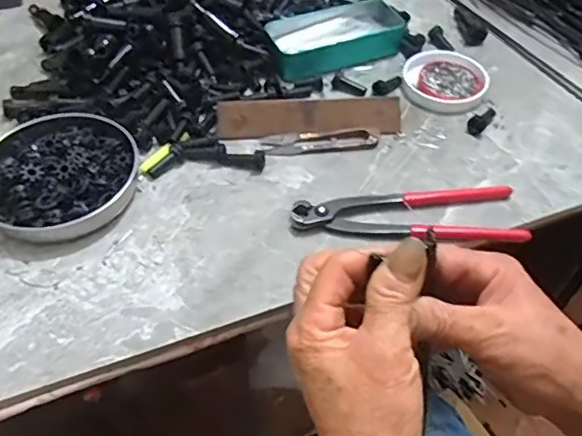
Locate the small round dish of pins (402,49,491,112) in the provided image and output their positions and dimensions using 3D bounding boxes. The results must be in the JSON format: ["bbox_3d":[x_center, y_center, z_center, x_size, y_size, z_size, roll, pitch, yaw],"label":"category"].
[{"bbox_3d":[0.162,-0.152,0.606,0.084,0.018,0.084,0,50,0],"label":"small round dish of pins"}]

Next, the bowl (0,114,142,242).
[{"bbox_3d":[-0.213,-0.042,0.500,0.141,0.027,0.136,0,50,0],"label":"bowl"}]

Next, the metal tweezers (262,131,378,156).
[{"bbox_3d":[0.029,-0.072,0.550,0.106,0.004,0.022,-4,68,-2],"label":"metal tweezers"}]

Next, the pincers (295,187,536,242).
[{"bbox_3d":[0.099,0.001,0.485,0.193,0.014,0.057,-2,50,-2],"label":"pincers"}]

